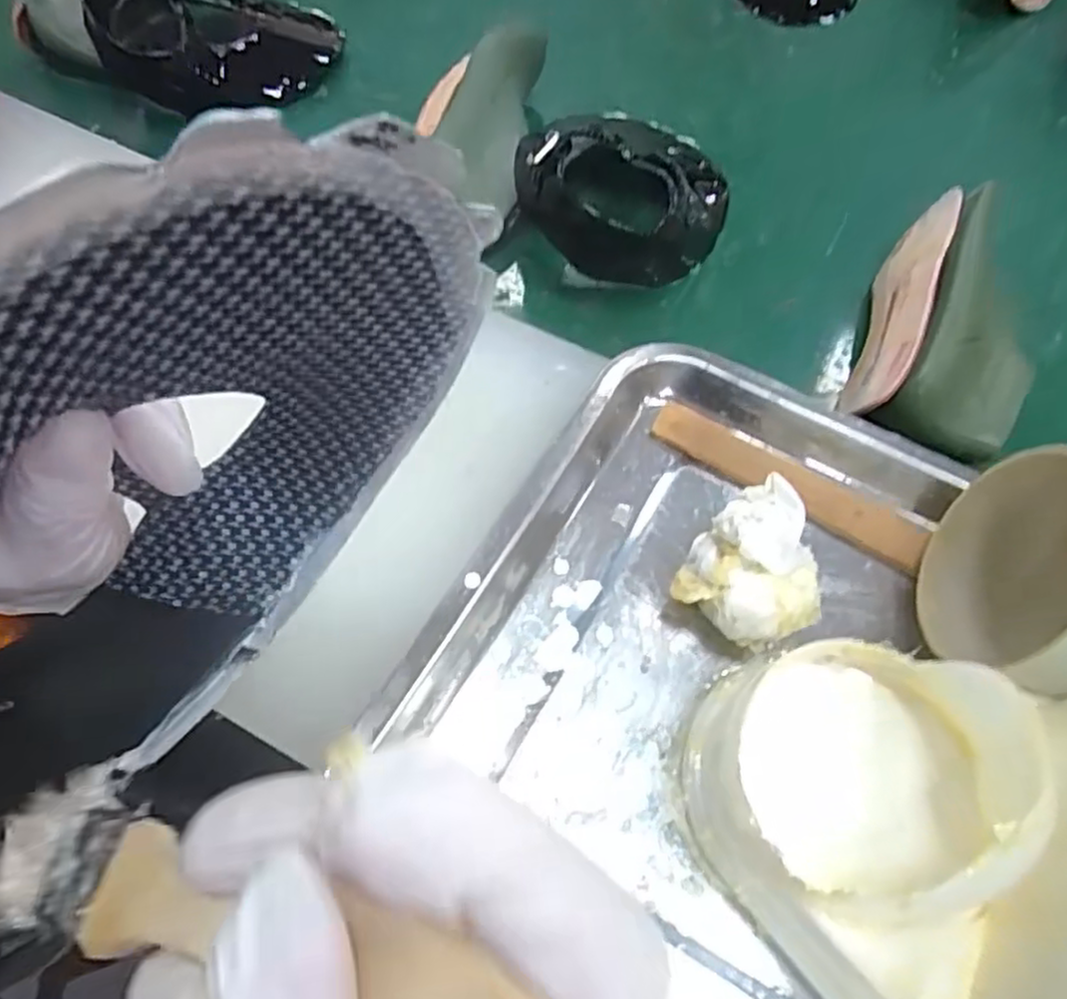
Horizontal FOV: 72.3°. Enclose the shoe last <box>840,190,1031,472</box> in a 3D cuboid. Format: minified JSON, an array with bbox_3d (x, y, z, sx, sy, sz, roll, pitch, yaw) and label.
[{"bbox_3d":[0.247,-0.110,0.424,0.095,0.063,0.173,22,62,10],"label":"shoe last"}]

